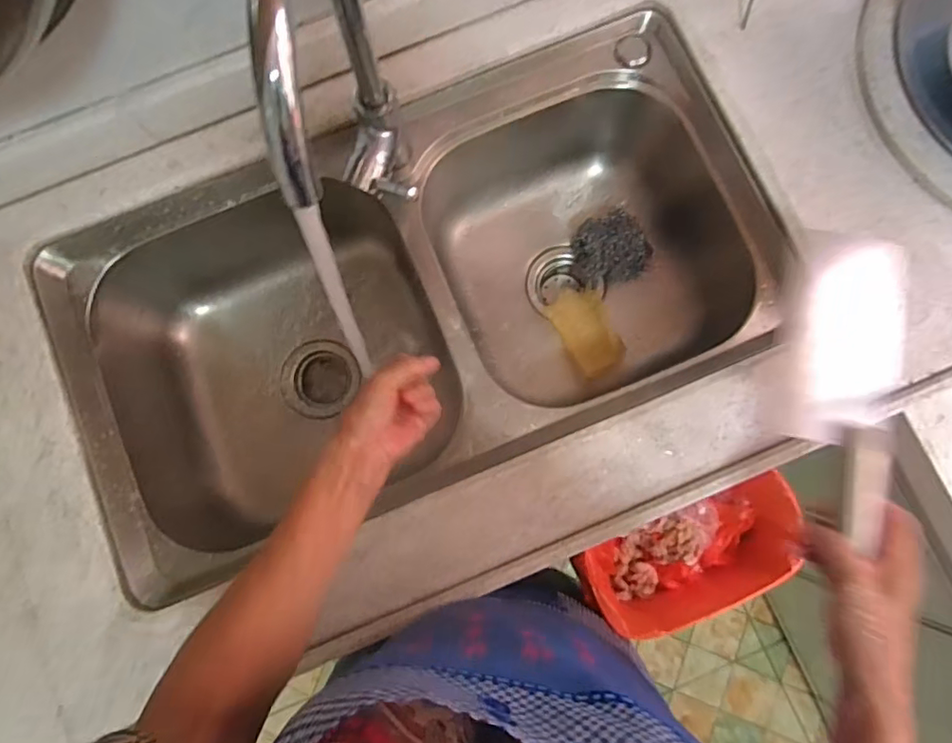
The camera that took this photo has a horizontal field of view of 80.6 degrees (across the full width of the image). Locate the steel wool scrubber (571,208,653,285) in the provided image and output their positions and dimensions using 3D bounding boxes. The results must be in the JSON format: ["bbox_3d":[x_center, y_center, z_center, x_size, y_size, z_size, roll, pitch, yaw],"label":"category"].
[{"bbox_3d":[0.184,-0.167,0.765,0.096,0.060,0.091,0,82,2],"label":"steel wool scrubber"}]

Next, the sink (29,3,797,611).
[{"bbox_3d":[-0.059,-0.076,0.701,0.755,0.227,0.390,-23,82,-2],"label":"sink"}]

